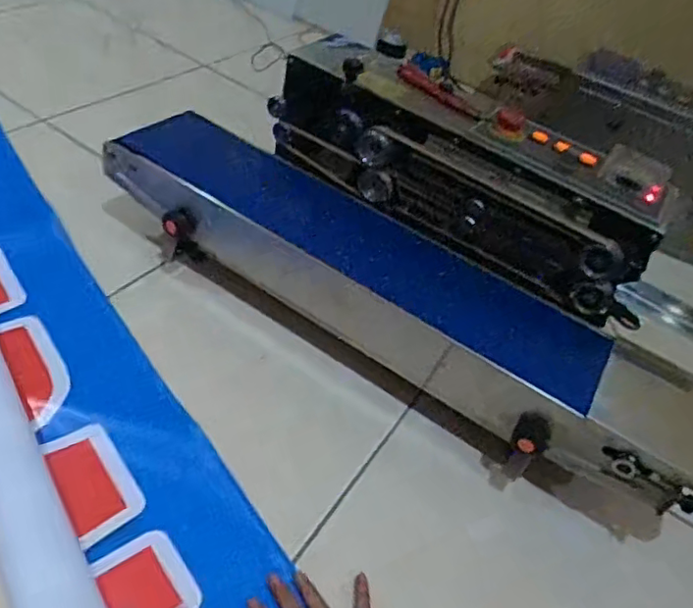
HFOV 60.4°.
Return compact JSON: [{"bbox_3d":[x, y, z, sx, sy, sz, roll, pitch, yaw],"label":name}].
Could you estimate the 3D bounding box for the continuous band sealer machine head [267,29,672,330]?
[{"bbox_3d":[0.152,-0.191,0.802,0.520,0.126,0.187,31,58,19],"label":"continuous band sealer machine head"}]

